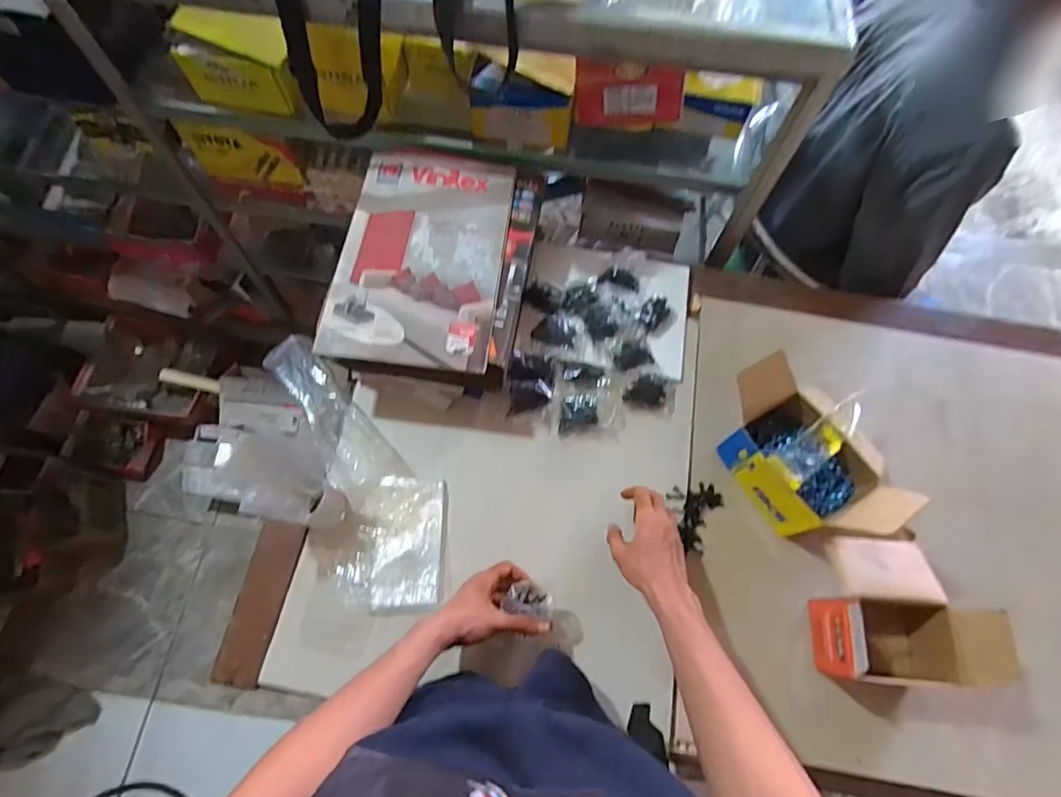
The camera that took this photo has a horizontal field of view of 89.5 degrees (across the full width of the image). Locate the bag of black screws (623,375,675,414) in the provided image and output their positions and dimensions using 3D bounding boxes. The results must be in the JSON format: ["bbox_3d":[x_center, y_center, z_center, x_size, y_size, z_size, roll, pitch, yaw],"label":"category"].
[{"bbox_3d":[0.171,-0.010,0.752,0.072,0.029,0.047,10,69,1],"label":"bag of black screws"}]

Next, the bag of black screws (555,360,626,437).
[{"bbox_3d":[0.081,-0.006,0.744,0.094,0.032,0.102,-2,69,-4],"label":"bag of black screws"}]

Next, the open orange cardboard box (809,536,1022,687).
[{"bbox_3d":[0.422,0.244,0.622,0.161,0.120,0.154,3,69,-2],"label":"open orange cardboard box"}]

